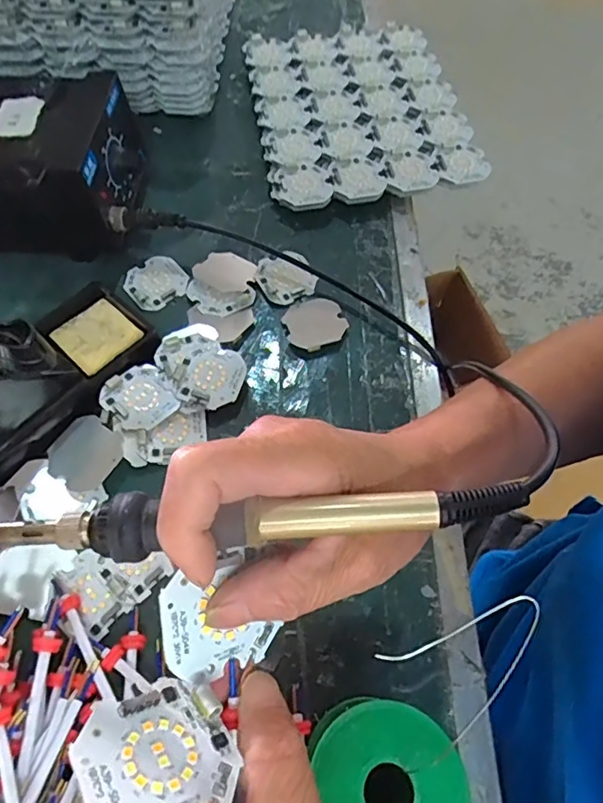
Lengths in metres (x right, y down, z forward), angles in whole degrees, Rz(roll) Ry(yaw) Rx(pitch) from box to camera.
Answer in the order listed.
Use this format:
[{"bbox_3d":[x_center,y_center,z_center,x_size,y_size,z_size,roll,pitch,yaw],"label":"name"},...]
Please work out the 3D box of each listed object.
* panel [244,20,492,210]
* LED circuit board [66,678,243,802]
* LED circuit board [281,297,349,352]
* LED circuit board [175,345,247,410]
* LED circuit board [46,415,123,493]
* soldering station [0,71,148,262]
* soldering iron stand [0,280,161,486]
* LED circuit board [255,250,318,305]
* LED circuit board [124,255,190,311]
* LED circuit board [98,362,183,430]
[{"bbox_3d":[0.050,-0.282,0.513,0.183,0.024,0.232,-9,64,-7],"label":"panel"},{"bbox_3d":[-0.042,0.106,0.162,0.046,0.006,0.045,3,26,-41],"label":"LED circuit board"},{"bbox_3d":[0.010,-0.062,0.419,0.046,0.006,0.046,-22,66,-13],"label":"LED circuit board"},{"bbox_3d":[-0.063,-0.018,0.383,0.043,0.004,0.046,15,65,-1],"label":"LED circuit board"},{"bbox_3d":[-0.144,0.035,0.358,0.045,0.004,0.044,33,73,15],"label":"LED circuit board"},{"bbox_3d":[-0.209,-0.186,0.432,0.147,0.099,0.111,3,63,0],"label":"soldering station"},{"bbox_3d":[-0.179,-0.031,0.356,0.150,0.068,0.094,-40,70,-19],"label":"soldering iron stand"},{"bbox_3d":[-0.013,-0.101,0.435,0.043,0.007,0.045,-28,73,-15],"label":"LED circuit board"},{"bbox_3d":[-0.117,-0.097,0.435,0.047,0.004,0.048,-31,68,-17],"label":"LED circuit board"},{"bbox_3d":[-0.112,-0.005,0.368,0.045,0.009,0.043,41,69,17],"label":"LED circuit board"}]

